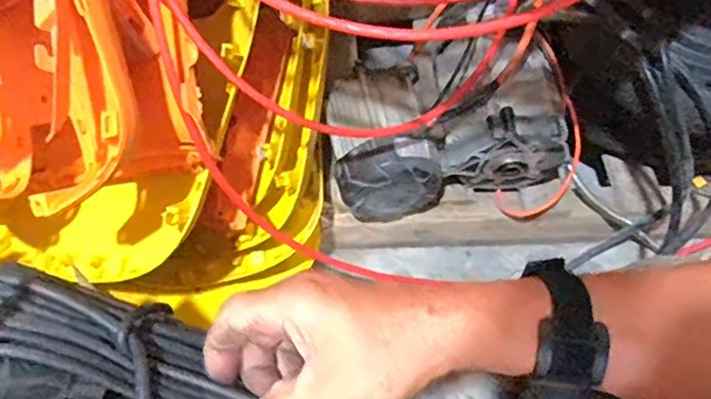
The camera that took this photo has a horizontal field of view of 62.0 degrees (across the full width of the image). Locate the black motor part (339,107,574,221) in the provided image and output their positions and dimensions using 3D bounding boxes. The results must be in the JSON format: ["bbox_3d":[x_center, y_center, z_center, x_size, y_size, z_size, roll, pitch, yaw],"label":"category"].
[{"bbox_3d":[0.123,-0.049,0.760,0.294,0.141,0.072,-10,66,-5],"label":"black motor part"}]

